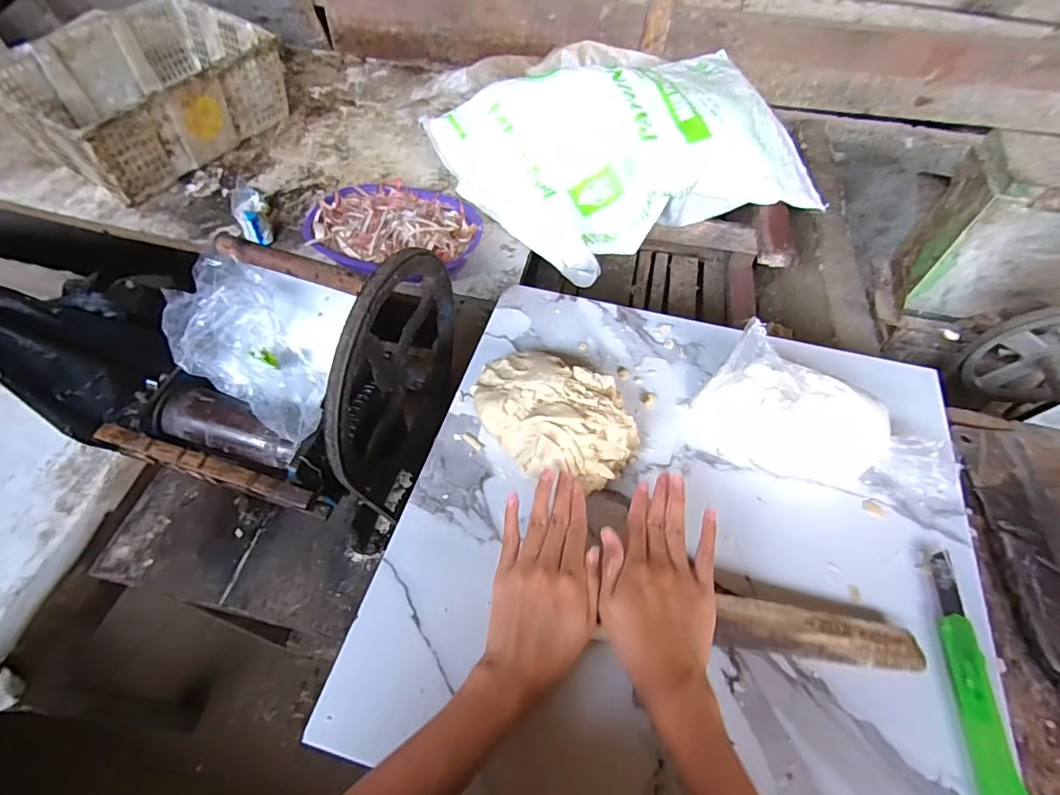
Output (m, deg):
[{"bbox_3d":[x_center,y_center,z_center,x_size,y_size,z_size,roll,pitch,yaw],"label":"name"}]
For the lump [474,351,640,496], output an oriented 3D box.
[{"bbox_3d":[0.023,0.015,0.504,0.161,0.066,0.112,38,62,20],"label":"lump"}]

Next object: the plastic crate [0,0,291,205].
[{"bbox_3d":[-0.806,-0.640,1.104,0.376,0.161,0.482,25,58,13],"label":"plastic crate"}]

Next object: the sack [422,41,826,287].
[{"bbox_3d":[0.201,-0.468,0.995,0.674,0.198,0.399,-20,59,-16],"label":"sack"}]

